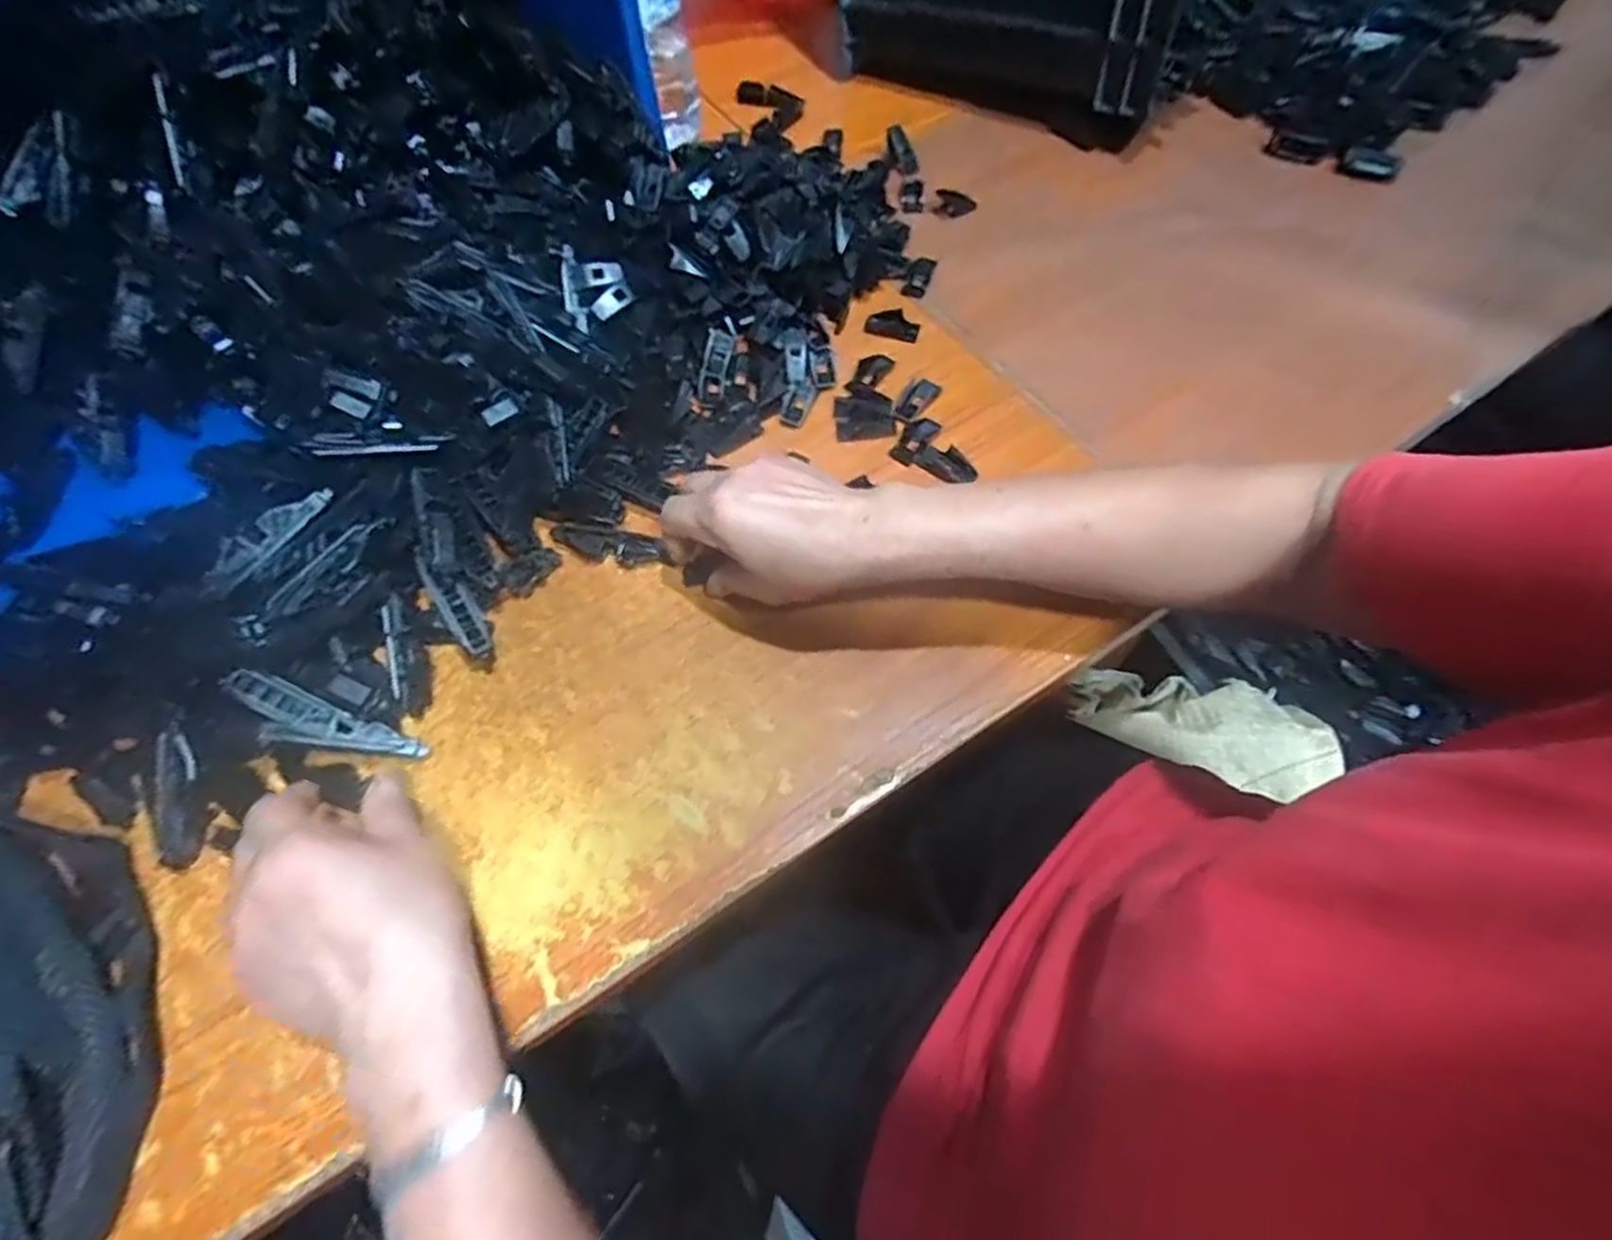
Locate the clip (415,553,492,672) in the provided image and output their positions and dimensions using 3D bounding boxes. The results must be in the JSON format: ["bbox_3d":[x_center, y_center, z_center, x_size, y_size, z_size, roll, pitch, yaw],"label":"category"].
[{"bbox_3d":[-0.205,-0.006,0.426,0.019,0.015,0.074,-31,99,-14],"label":"clip"}]

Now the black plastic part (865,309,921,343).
[{"bbox_3d":[0.068,-0.228,0.555,0.041,0.005,0.029,19,65,10],"label":"black plastic part"}]

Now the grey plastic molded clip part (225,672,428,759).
[{"bbox_3d":[-0.263,0.057,0.391,0.106,0.016,0.028,23,65,-5],"label":"grey plastic molded clip part"}]

